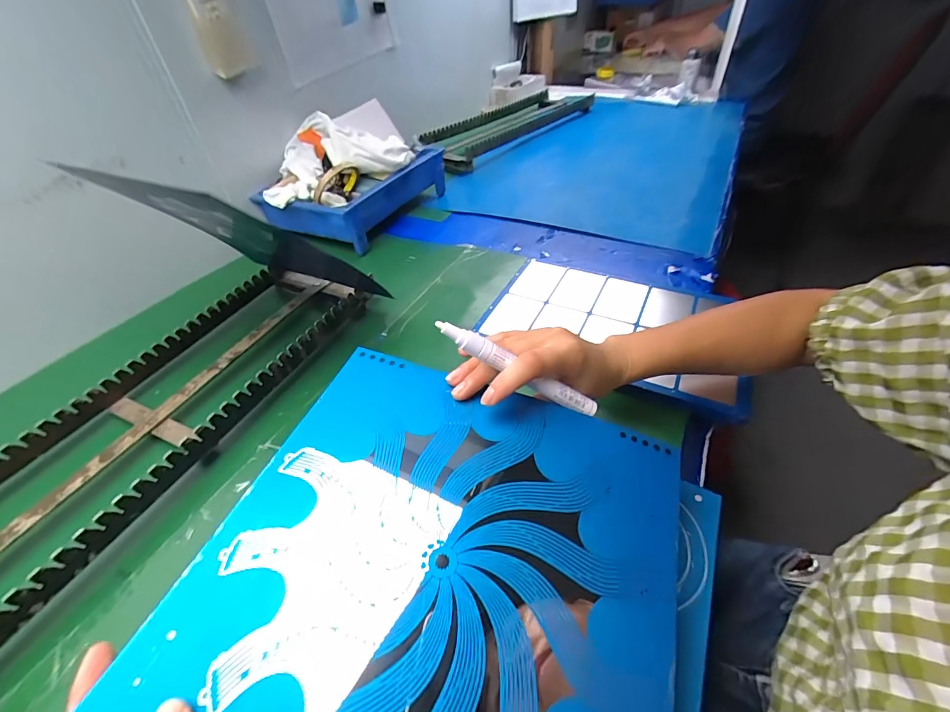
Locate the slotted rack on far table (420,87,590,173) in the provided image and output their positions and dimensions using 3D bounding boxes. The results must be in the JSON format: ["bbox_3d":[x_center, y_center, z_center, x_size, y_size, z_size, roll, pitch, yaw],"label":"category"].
[{"bbox_3d":[0.124,-0.625,1.101,0.188,0.057,0.699,23,50,26],"label":"slotted rack on far table"}]

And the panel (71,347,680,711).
[{"bbox_3d":[-0.018,0.118,0.235,0.256,0.007,0.249,19,51,11],"label":"panel"}]

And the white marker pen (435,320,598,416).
[{"bbox_3d":[0.033,0.010,0.292,0.132,0.012,0.010,30,43,-16],"label":"white marker pen"}]

